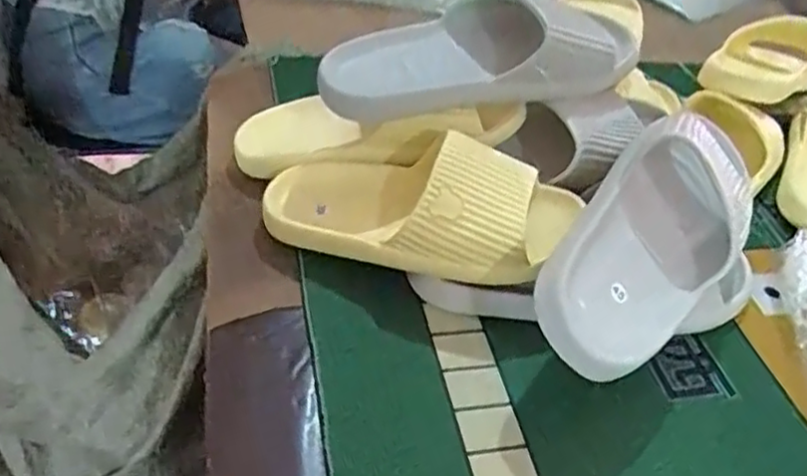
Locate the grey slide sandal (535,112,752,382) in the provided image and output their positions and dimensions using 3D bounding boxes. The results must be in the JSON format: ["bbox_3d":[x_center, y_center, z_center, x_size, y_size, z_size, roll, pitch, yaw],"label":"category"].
[{"bbox_3d":[0.166,-0.002,0.466,0.104,0.088,0.240,53,50,-3],"label":"grey slide sandal"}]

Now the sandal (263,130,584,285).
[{"bbox_3d":[0.008,-0.028,0.496,0.223,0.081,0.092,12,41,4],"label":"sandal"}]

